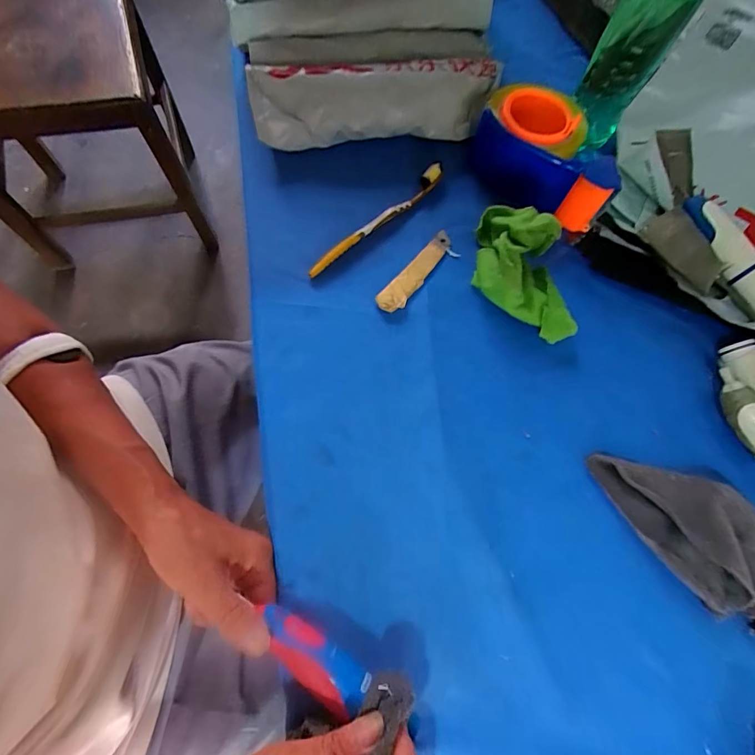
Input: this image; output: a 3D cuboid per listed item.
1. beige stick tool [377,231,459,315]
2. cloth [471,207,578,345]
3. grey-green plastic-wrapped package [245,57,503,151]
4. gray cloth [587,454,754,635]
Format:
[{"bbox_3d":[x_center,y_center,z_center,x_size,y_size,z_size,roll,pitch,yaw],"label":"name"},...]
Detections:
[{"bbox_3d":[0.040,-0.103,0.397,0.027,0.006,0.108,40,74,10],"label":"beige stick tool"},{"bbox_3d":[0.135,-0.102,0.379,0.073,0.051,0.133,-8,72,-5],"label":"cloth"},{"bbox_3d":[0.001,-0.292,0.436,0.264,0.051,0.070,-6,72,-5],"label":"grey-green plastic-wrapped package"},{"bbox_3d":[0.259,0.121,0.323,0.080,0.026,0.173,-35,76,-13],"label":"gray cloth"}]

